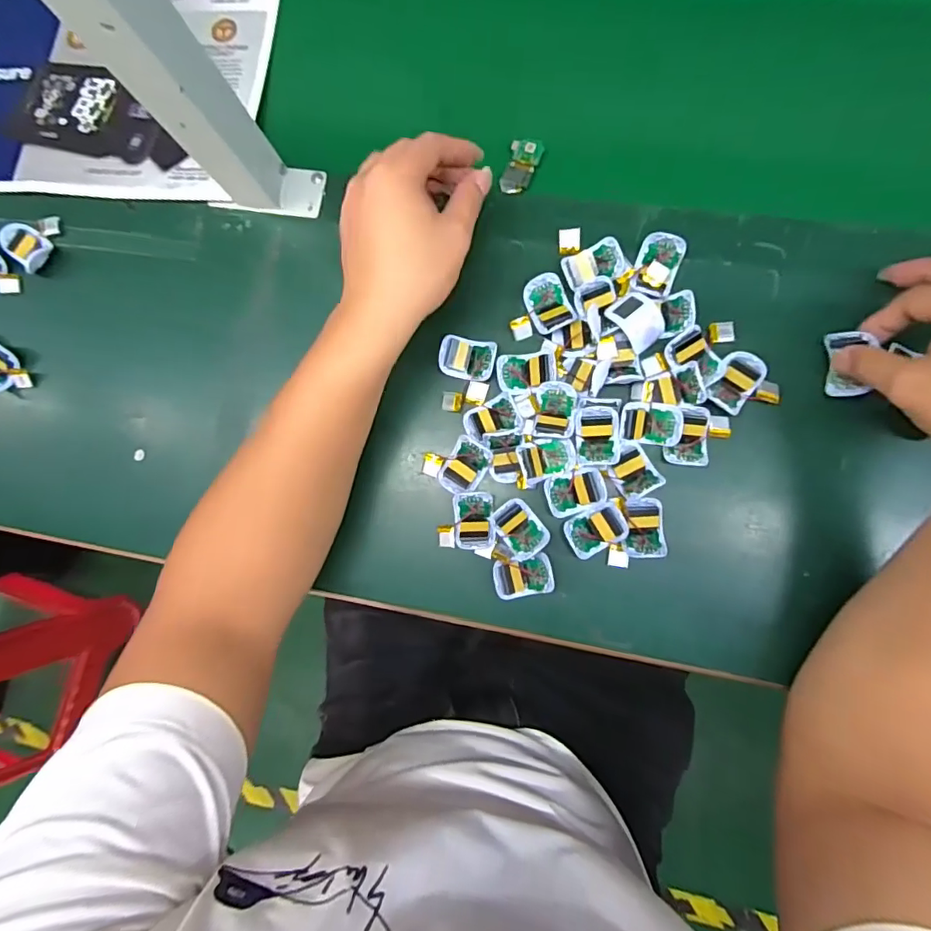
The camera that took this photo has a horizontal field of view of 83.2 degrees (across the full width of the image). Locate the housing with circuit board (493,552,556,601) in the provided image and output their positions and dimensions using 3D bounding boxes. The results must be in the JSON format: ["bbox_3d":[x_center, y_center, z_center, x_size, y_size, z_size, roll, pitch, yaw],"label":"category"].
[{"bbox_3d":[0.043,0.082,0.383,0.042,0.012,0.028,-14,84,7],"label":"housing with circuit board"}]

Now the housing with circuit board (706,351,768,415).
[{"bbox_3d":[0.192,-0.058,0.370,0.028,0.007,0.043,30,90,9],"label":"housing with circuit board"}]

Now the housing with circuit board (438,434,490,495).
[{"bbox_3d":[-0.001,0.001,0.393,0.029,0.014,0.040,31,90,9],"label":"housing with circuit board"}]

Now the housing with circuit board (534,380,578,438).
[{"bbox_3d":[0.066,-0.040,0.385,0.029,0.009,0.041,7,87,8],"label":"housing with circuit board"}]

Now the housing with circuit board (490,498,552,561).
[{"bbox_3d":[0.040,0.047,0.386,0.032,0.011,0.042,-39,82,3],"label":"housing with circuit board"}]

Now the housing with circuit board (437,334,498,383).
[{"bbox_3d":[0.002,-0.081,0.396,0.041,0.011,0.030,8,87,8],"label":"housing with circuit board"}]

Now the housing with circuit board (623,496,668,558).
[{"bbox_3d":[0.127,0.044,0.374,0.029,0.014,0.042,-6,85,7],"label":"housing with circuit board"}]

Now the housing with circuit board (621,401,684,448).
[{"bbox_3d":[0.133,-0.031,0.374,0.040,0.013,0.029,10,87,8],"label":"housing with circuit board"}]

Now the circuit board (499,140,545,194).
[{"bbox_3d":[0.045,-0.239,0.420,0.025,0.005,0.045,18,88,9],"label":"circuit board"}]

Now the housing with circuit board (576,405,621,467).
[{"bbox_3d":[0.095,-0.021,0.377,0.030,0.017,0.042,0,86,8],"label":"housing with circuit board"}]

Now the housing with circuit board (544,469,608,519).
[{"bbox_3d":[0.081,0.019,0.383,0.042,0.011,0.031,-15,84,6],"label":"housing with circuit board"}]

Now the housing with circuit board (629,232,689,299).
[{"bbox_3d":[0.140,-0.145,0.380,0.031,0.012,0.044,16,88,9],"label":"housing with circuit board"}]

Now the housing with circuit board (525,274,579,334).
[{"bbox_3d":[0.062,-0.122,0.395,0.030,0.011,0.042,-23,83,6],"label":"housing with circuit board"}]

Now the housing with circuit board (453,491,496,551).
[{"bbox_3d":[0.006,0.041,0.392,0.030,0.009,0.043,-4,85,8],"label":"housing with circuit board"}]

